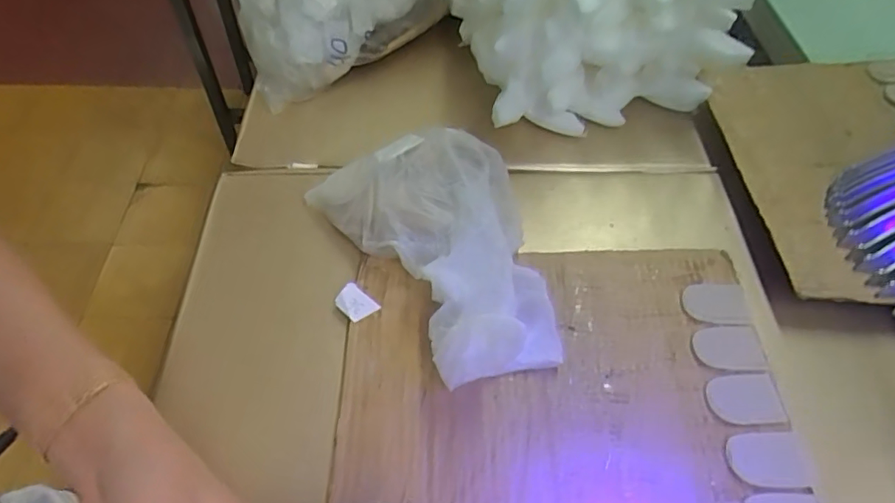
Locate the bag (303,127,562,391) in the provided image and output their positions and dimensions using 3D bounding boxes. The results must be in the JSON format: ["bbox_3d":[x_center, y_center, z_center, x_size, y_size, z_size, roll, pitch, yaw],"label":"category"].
[{"bbox_3d":[0.010,-0.019,0.403,0.146,0.066,0.224,-27,60,-21],"label":"bag"}]

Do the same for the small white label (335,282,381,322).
[{"bbox_3d":[-0.066,0.036,0.392,0.030,0.004,0.021,36,60,21],"label":"small white label"}]

